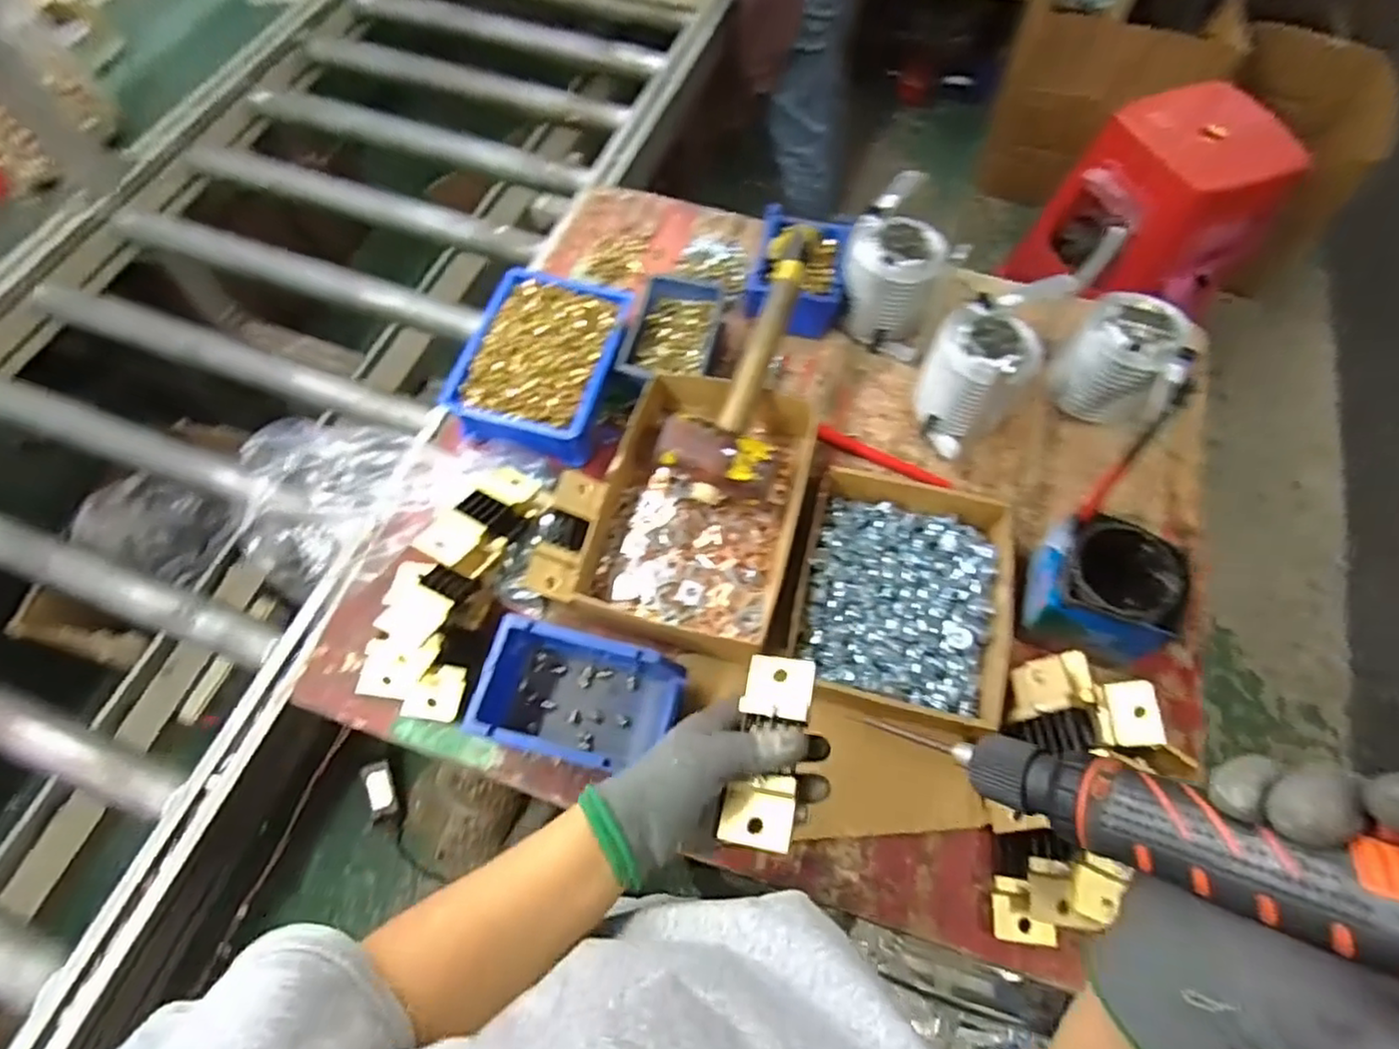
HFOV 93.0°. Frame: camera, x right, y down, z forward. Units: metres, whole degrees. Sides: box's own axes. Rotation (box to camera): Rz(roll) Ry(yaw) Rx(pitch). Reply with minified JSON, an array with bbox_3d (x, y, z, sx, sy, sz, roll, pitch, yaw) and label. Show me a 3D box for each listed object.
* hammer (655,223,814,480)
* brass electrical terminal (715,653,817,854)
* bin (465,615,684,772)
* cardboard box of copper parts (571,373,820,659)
[{"bbox_3d":[0.049,-0.162,0.653,0.113,0.040,0.268,18,84,9],"label":"hammer"},{"bbox_3d":[0.047,0.149,0.447,0.045,0.021,0.125,11,64,6],"label":"brass electrical terminal"},{"bbox_3d":[-0.099,0.149,0.565,0.156,0.068,0.097,12,68,7],"label":"bin"},{"bbox_3d":[0.003,-0.020,0.651,0.188,0.065,0.280,13,68,7],"label":"cardboard box of copper parts"}]

